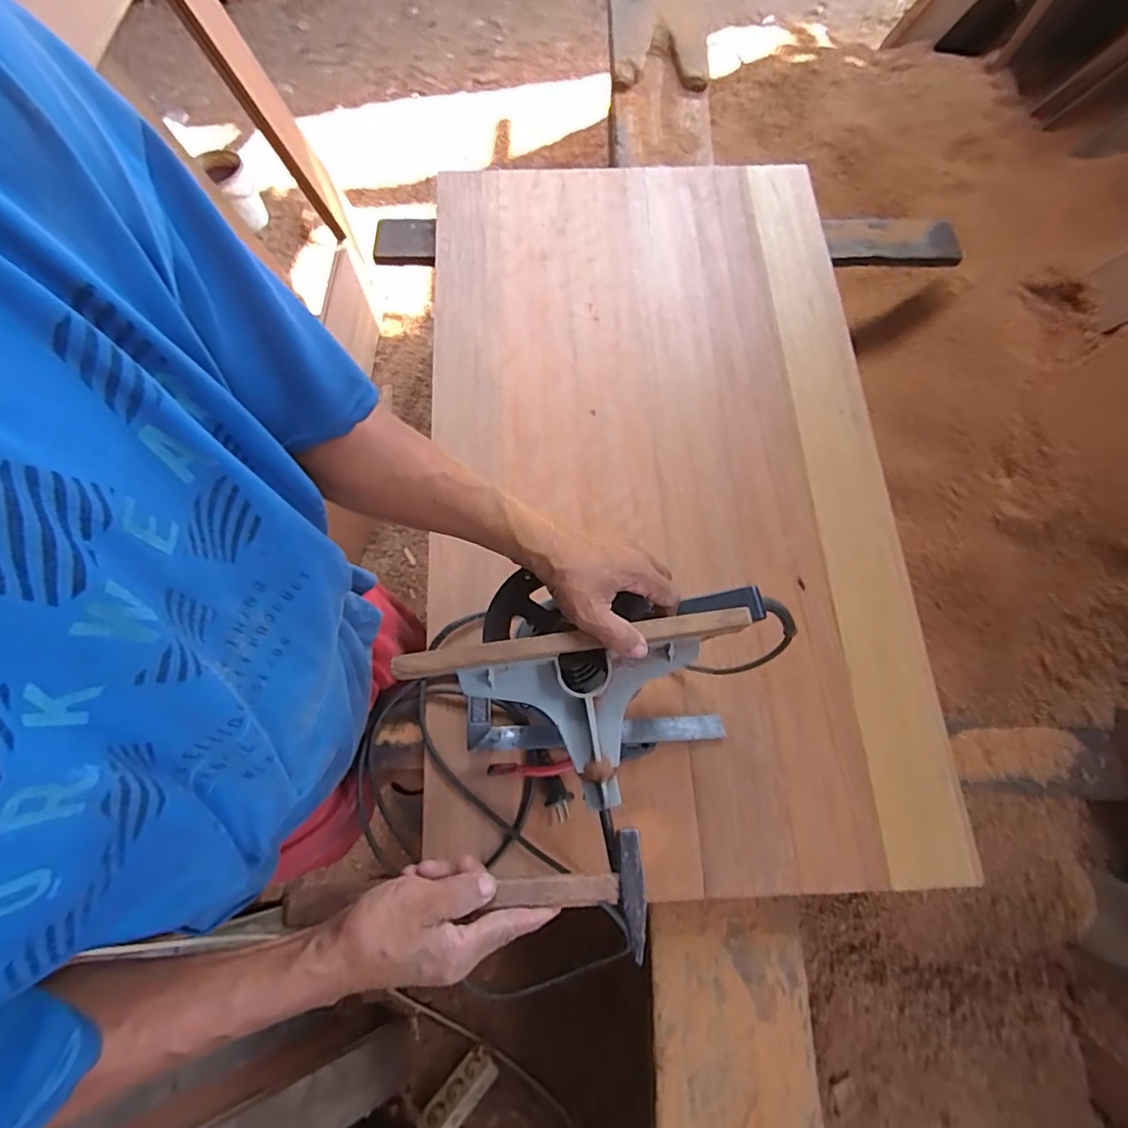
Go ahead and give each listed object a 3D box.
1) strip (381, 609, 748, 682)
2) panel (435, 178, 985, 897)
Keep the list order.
[{"bbox_3d":[0.009,0.069,0.485,0.301,0.024,0.019,-7,70,-5],"label":"strip"},{"bbox_3d":[0.128,-0.142,0.796,0.621,0.044,1.086,-2,72,-2],"label":"panel"}]

